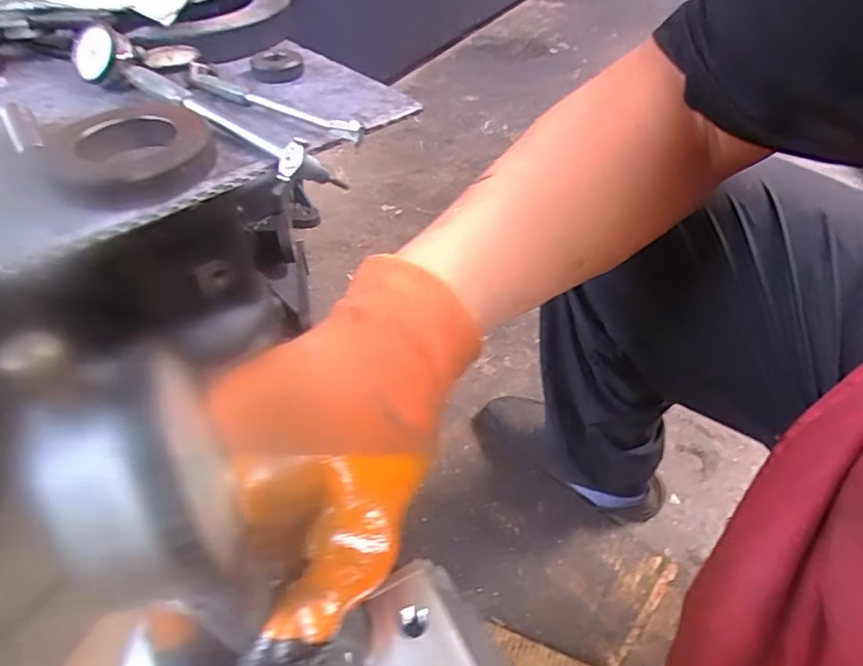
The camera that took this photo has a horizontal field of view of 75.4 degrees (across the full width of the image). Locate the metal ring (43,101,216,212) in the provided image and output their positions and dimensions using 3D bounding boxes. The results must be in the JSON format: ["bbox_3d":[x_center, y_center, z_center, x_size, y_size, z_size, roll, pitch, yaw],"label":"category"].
[{"bbox_3d":[-0.229,-0.140,0.431,0.113,0.031,0.108,-16,48,-14],"label":"metal ring"}]

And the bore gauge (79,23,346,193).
[{"bbox_3d":[-0.210,-0.199,0.485,0.327,0.054,0.050,30,53,26],"label":"bore gauge"}]

